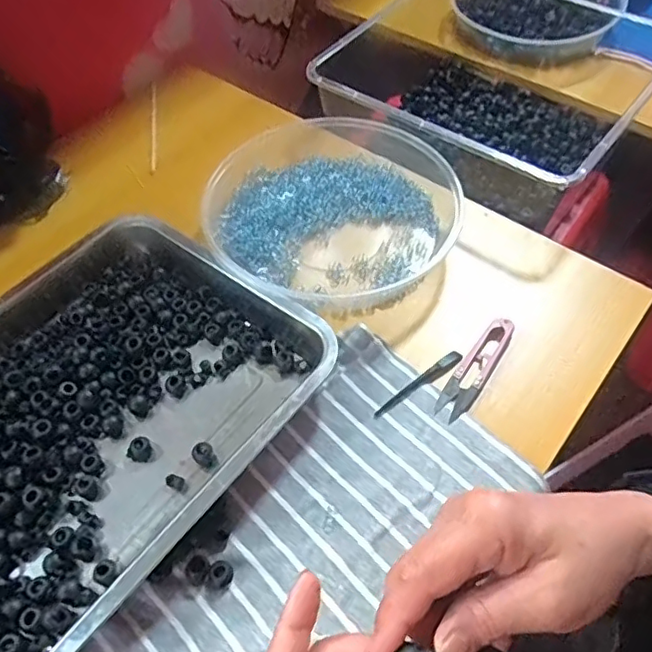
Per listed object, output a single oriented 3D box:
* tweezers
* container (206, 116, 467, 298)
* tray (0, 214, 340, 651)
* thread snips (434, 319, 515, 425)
[{"bbox_3d":[0.072,0.044,0.452,0.088,0.004,0.014,-35,62,-21],"label":"tweezers"},{"bbox_3d":[0.002,-0.117,0.543,0.227,0.038,0.222,-1,56,1],"label":"container"},{"bbox_3d":[-0.196,0.063,0.422,0.283,0.041,0.340,34,63,22],"label":"tray"},{"bbox_3d":[0.117,0.032,0.455,0.024,0.010,0.098,30,61,20],"label":"thread snips"}]

